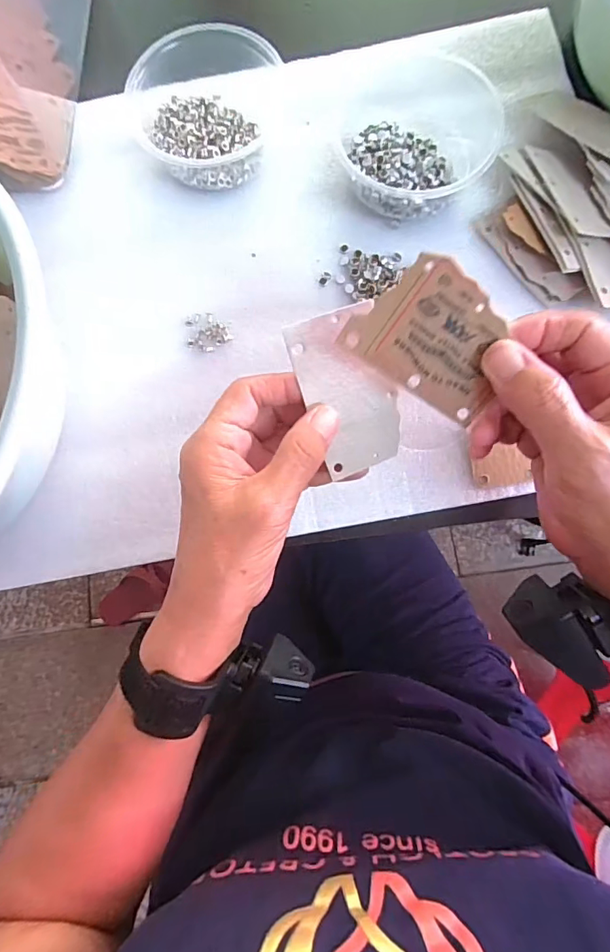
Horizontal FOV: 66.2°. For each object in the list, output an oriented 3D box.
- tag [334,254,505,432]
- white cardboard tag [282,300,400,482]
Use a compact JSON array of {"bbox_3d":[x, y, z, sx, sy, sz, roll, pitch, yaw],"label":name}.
[{"bbox_3d":[0.063,-0.062,0.217,0.075,0.004,0.054,34,113,-14],"label":"tag"},{"bbox_3d":[0.025,-0.045,0.251,0.048,0.006,0.084,-23,103,-14],"label":"white cardboard tag"}]

